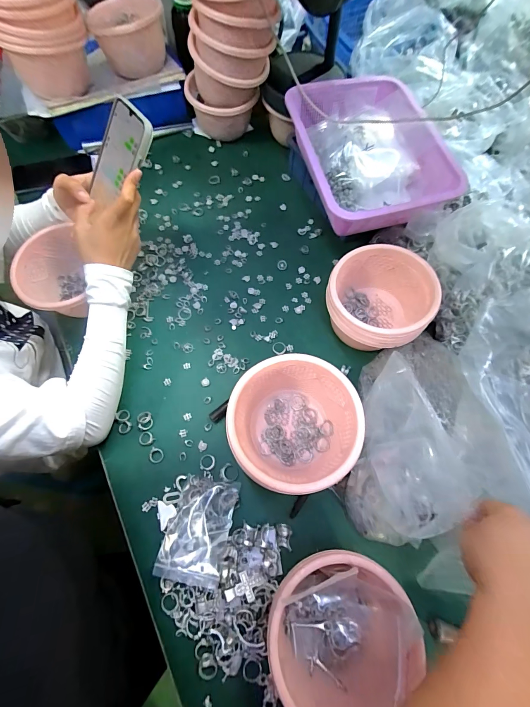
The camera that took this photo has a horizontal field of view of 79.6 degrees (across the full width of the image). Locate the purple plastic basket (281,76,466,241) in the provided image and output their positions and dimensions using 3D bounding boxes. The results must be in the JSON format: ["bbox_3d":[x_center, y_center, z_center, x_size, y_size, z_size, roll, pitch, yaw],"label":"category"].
[{"bbox_3d":[0.172,-0.348,0.547,0.219,0.079,0.319,-13,68,-6],"label":"purple plastic basket"}]

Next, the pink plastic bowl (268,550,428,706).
[{"bbox_3d":[0.073,0.292,0.346,0.143,0.112,0.132,0,68,-1],"label":"pink plastic bowl"}]

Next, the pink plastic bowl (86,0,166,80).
[{"bbox_3d":[-0.268,-0.633,0.636,0.136,0.089,0.132,-16,69,-7],"label":"pink plastic bowl"}]

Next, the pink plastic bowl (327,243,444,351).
[{"bbox_3d":[0.169,-0.073,0.497,0.135,0.123,0.146,0,68,-1],"label":"pink plastic bowl"}]

